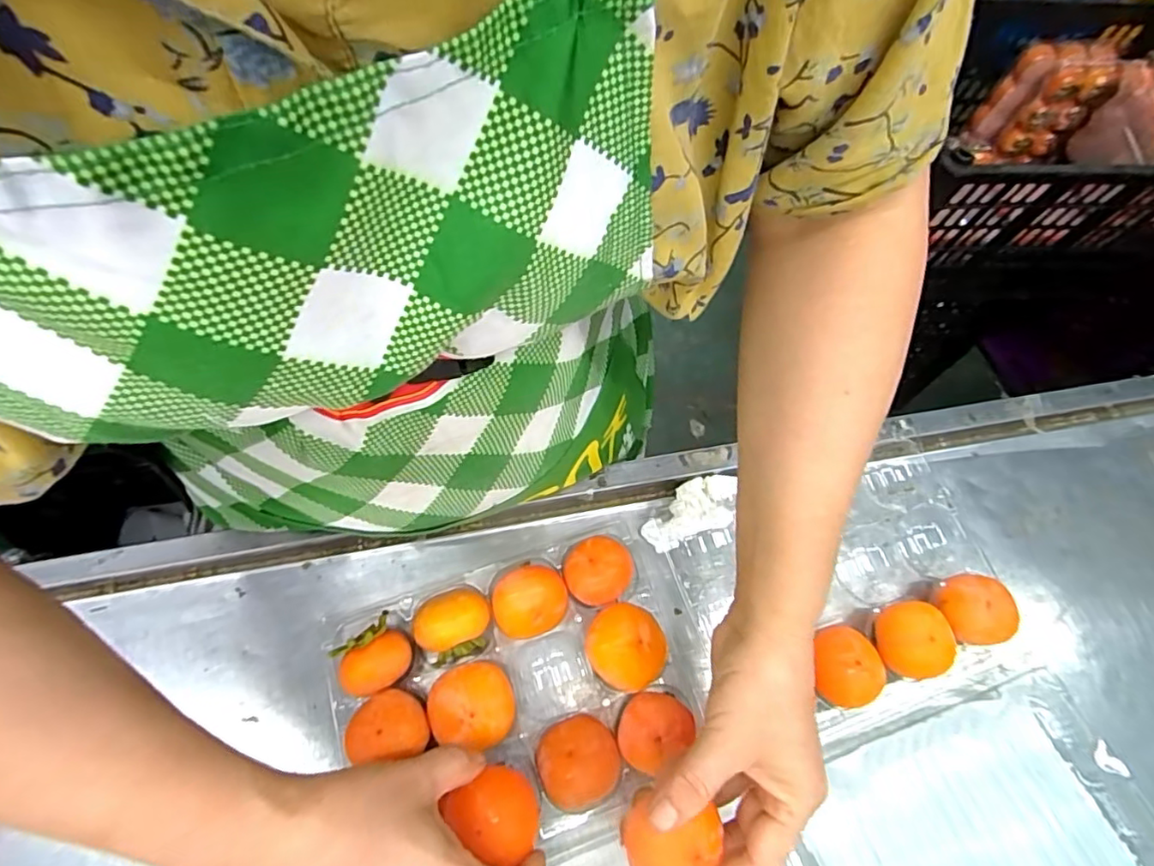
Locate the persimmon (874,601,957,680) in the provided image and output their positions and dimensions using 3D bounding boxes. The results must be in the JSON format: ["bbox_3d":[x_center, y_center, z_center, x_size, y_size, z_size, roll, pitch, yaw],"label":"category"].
[{"bbox_3d":[0.227,0.145,0.406,0.045,0.044,0.048,1,64,-1],"label":"persimmon"}]

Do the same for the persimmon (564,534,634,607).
[{"bbox_3d":[0.014,0.101,0.417,0.045,0.045,0.044,1,64,-1],"label":"persimmon"}]

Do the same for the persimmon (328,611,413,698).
[{"bbox_3d":[-0.133,0.153,0.390,0.046,0.044,0.039,-36,70,-17],"label":"persimmon"}]

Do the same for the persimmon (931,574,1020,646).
[{"bbox_3d":[0.275,0.126,0.415,0.042,0.046,0.044,1,64,-1],"label":"persimmon"}]

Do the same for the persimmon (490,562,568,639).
[{"bbox_3d":[-0.033,0.117,0.408,0.049,0.049,0.048,1,64,-1],"label":"persimmon"}]

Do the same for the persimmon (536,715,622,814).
[{"bbox_3d":[0.000,0.206,0.369,0.047,0.043,0.048,1,64,-1],"label":"persimmon"}]

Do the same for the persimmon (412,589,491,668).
[{"bbox_3d":[-0.082,0.136,0.399,0.051,0.044,0.048,-13,65,-8],"label":"persimmon"}]

